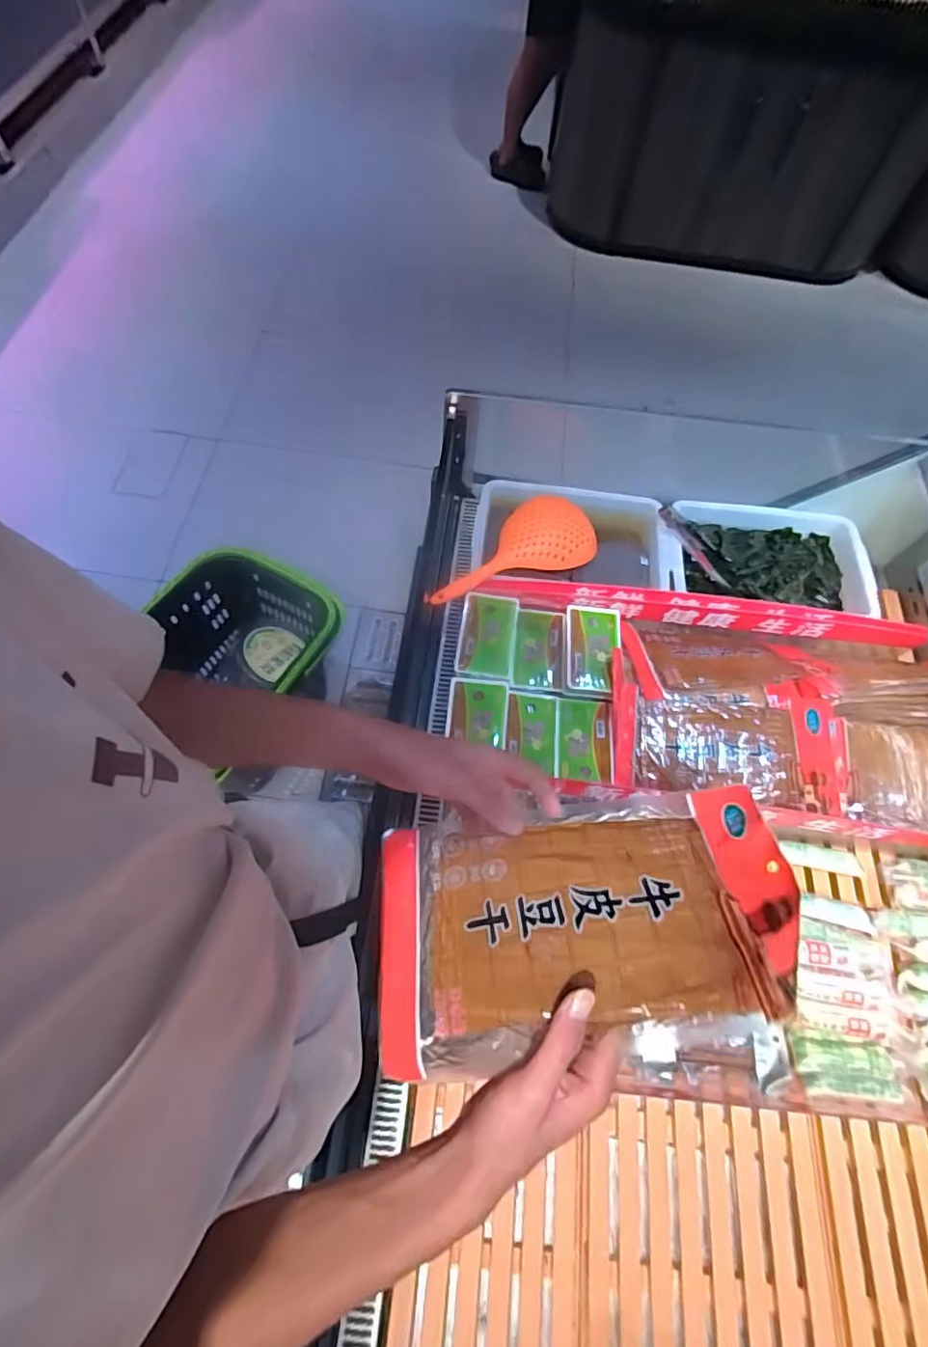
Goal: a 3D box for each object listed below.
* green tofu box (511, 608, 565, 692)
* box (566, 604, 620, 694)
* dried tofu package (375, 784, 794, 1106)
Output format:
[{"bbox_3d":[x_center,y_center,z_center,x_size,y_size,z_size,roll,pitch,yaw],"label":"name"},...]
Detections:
[{"bbox_3d":[0.124,-0.035,0.937,0.082,0.031,0.147,9,64,0],"label":"green tofu box"},{"bbox_3d":[0.203,-0.039,0.906,0.087,0.039,0.142,8,64,0],"label":"box"},{"bbox_3d":[0.074,0.177,0.417,0.295,0.034,0.203,-10,41,17],"label":"dried tofu package"}]

